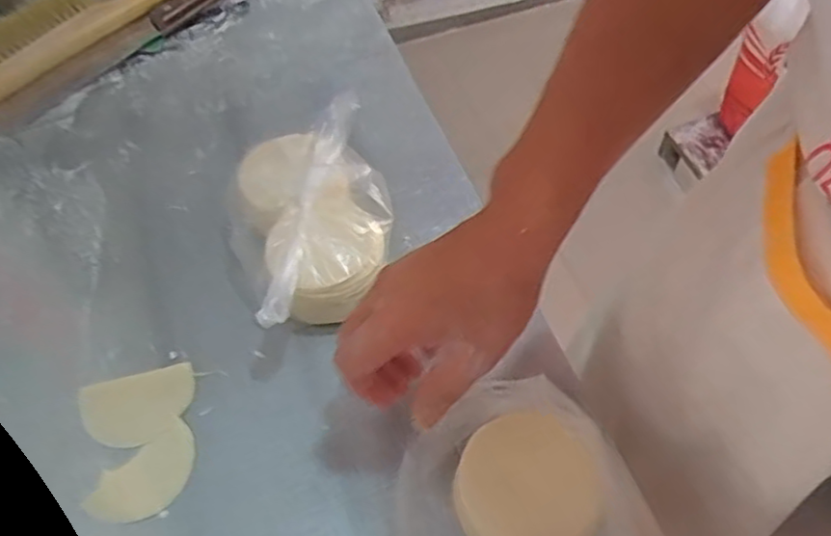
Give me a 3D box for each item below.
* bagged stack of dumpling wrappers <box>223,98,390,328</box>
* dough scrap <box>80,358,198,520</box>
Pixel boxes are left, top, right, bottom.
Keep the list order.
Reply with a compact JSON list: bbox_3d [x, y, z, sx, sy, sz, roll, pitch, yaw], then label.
[{"bbox_3d":[-0.084,-0.035,0.545,0.124,0.077,0.187,-18,58,-8],"label":"bagged stack of dumpling wrappers"},{"bbox_3d":[-0.202,0.124,0.483,0.079,0.008,0.105,-14,57,-5],"label":"dough scrap"}]

